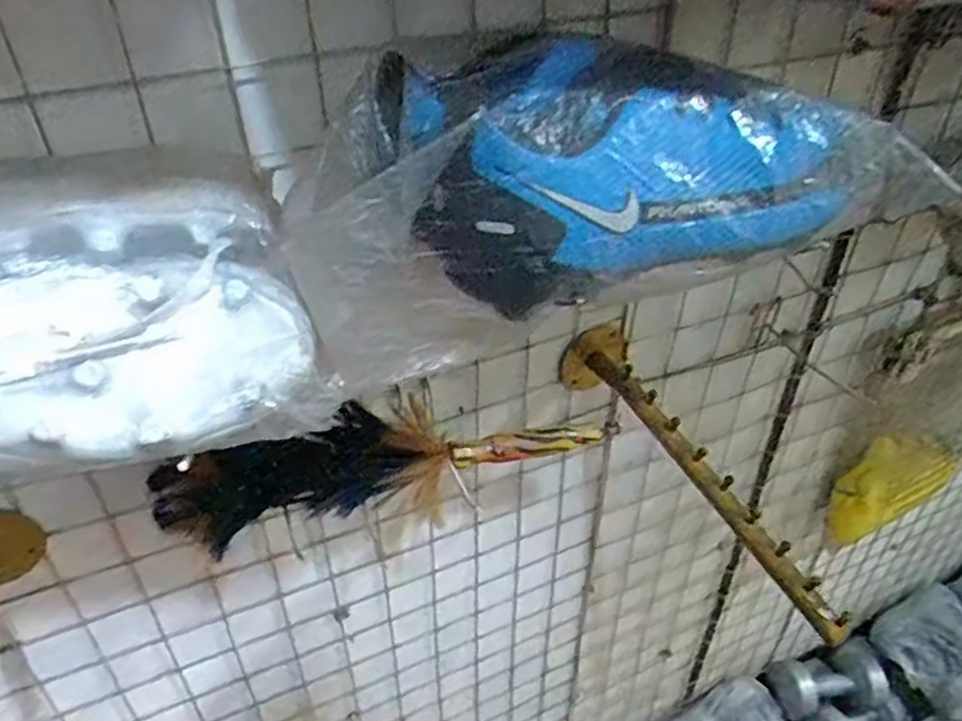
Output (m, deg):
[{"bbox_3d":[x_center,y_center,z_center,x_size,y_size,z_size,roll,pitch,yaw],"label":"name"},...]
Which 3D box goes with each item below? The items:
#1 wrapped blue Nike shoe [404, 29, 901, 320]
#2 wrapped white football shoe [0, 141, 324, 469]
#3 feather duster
[{"bbox_3d":[0.083,-0.104,0.358,0.240,0.101,0.075,-16,41,-20],"label":"wrapped blue Nike shoe"},{"bbox_3d":[-0.196,-0.023,0.293,0.230,0.081,0.120,-15,40,-19],"label":"wrapped white football shoe"},{"bbox_3d":[-0.069,0.064,0.524,0.307,0.065,0.081,-16,41,-20],"label":"feather duster"}]

